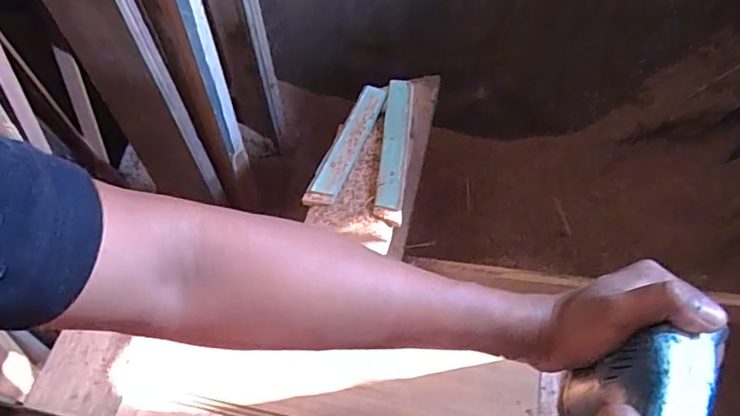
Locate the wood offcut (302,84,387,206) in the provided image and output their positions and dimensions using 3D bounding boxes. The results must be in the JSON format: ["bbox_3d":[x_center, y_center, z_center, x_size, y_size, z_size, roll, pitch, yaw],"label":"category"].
[{"bbox_3d":[-0.033,-0.107,0.830,0.044,0.032,0.251,19,61,11],"label":"wood offcut"}]

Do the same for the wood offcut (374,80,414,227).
[{"bbox_3d":[0.040,-0.099,0.843,0.044,0.033,0.296,5,60,3],"label":"wood offcut"}]

